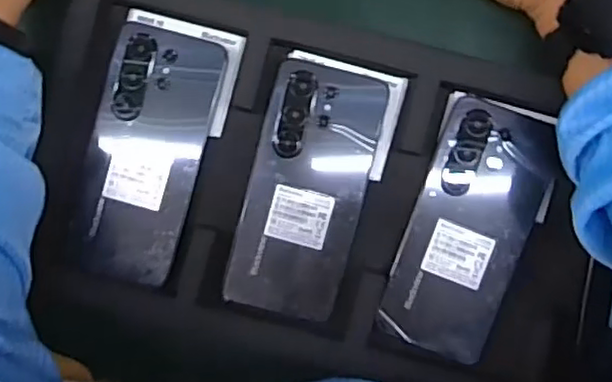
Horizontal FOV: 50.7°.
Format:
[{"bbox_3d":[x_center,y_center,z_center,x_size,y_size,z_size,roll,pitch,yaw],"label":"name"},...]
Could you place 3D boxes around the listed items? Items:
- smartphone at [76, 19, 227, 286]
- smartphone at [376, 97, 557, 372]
[{"bbox_3d":[-0.107,-0.024,0.436,0.073,0.005,0.168,13,90,1],"label":"smartphone"},{"bbox_3d":[0.109,0.025,0.430,0.076,0.004,0.169,22,90,1],"label":"smartphone"}]

